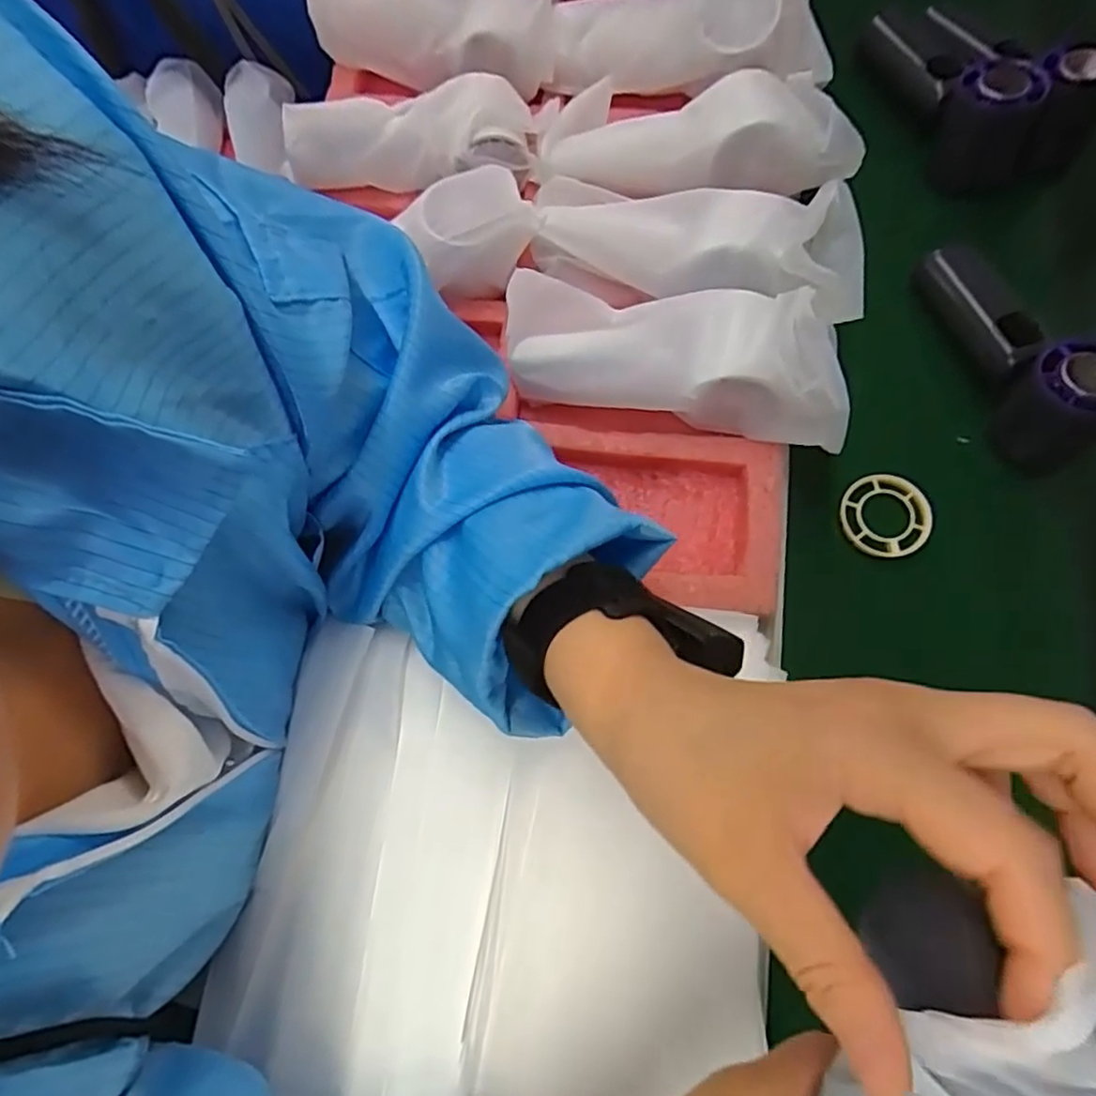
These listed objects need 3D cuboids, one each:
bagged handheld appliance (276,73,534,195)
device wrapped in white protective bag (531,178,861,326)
[{"bbox_3d":[-0.093,-0.275,0.422,0.164,0.058,0.057,2,75,4],"label":"bagged handheld appliance"},{"bbox_3d":[0.084,-0.184,0.384,0.199,0.044,0.077,17,76,20],"label":"device wrapped in white protective bag"}]

